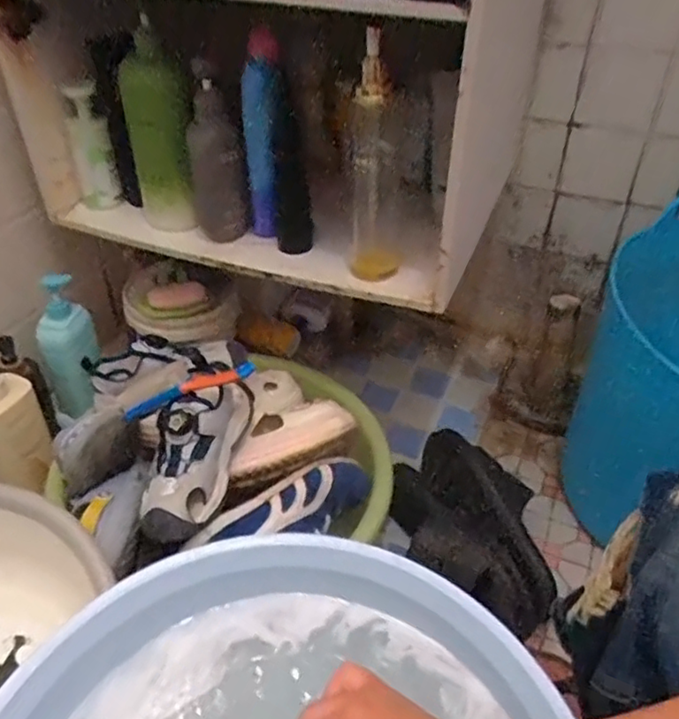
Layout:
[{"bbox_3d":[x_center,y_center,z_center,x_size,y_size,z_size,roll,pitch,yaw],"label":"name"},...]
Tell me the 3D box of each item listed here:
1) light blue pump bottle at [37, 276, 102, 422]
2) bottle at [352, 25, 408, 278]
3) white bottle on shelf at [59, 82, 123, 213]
[{"bbox_3d":[-0.396,-0.021,0.919,0.067,0.216,0.060,-3,18,-3],"label":"light blue pump bottle"},{"bbox_3d":[0.048,-0.216,0.702,0.073,0.251,0.065,-5,39,-6],"label":"bottle"},{"bbox_3d":[-0.337,-0.286,0.844,0.043,0.163,0.056,-26,45,-29],"label":"white bottle on shelf"}]

